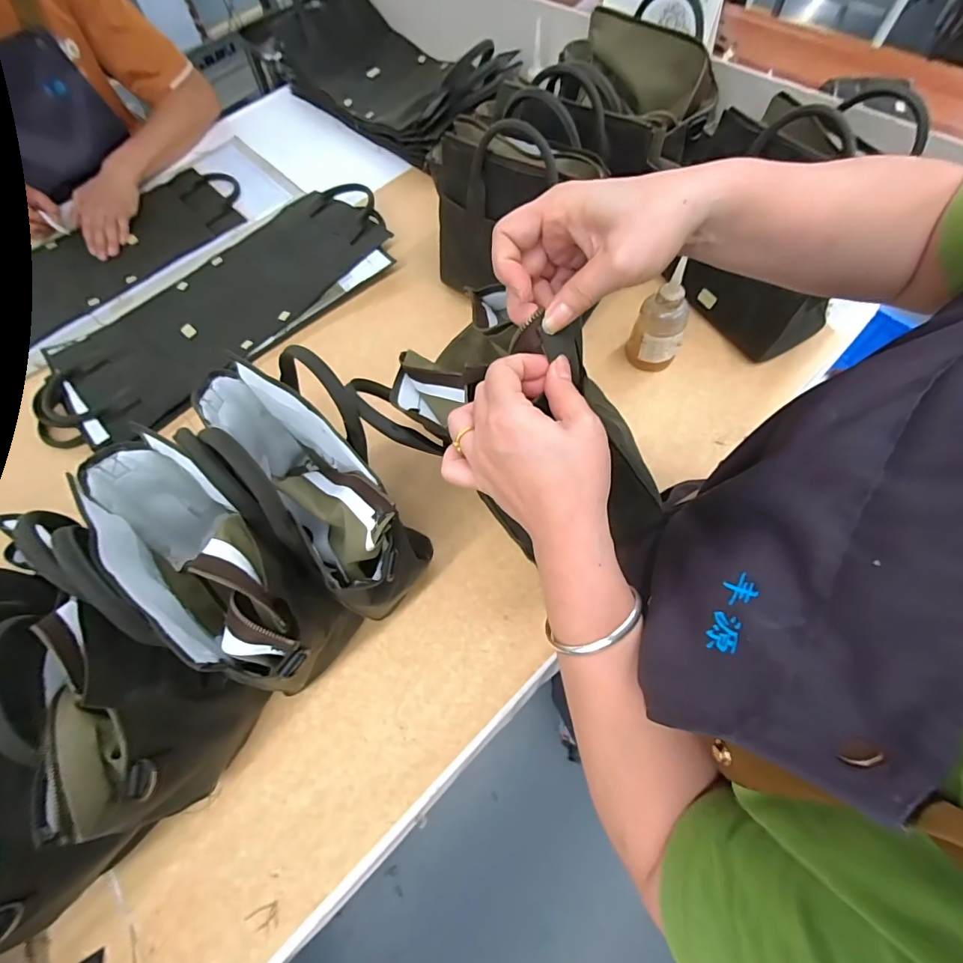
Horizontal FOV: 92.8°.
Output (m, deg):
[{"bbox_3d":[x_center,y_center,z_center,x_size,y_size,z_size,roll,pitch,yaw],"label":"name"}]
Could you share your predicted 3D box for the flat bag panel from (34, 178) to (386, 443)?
[{"bbox_3d":[-0.425,-0.293,0.752,0.600,0.030,0.280,-42,70,-15],"label":"flat bag panel"}]

